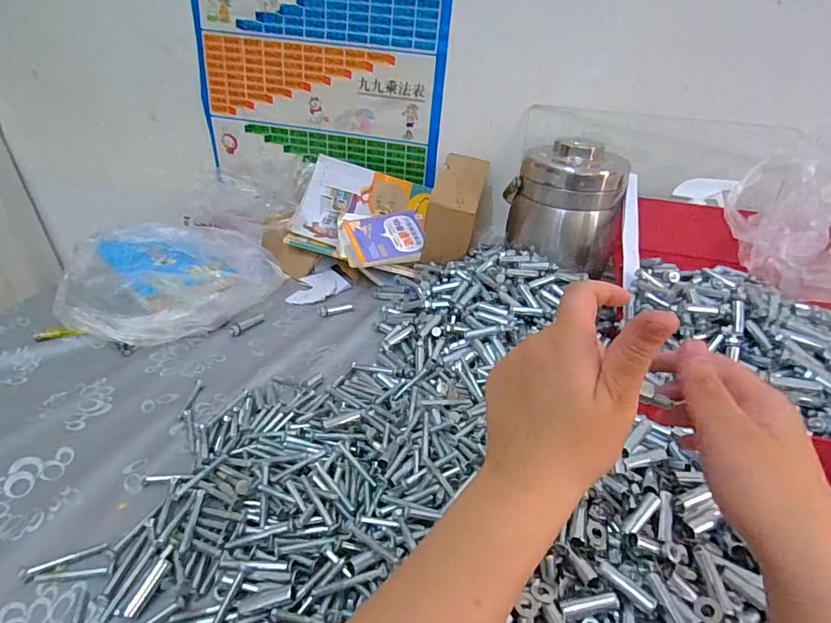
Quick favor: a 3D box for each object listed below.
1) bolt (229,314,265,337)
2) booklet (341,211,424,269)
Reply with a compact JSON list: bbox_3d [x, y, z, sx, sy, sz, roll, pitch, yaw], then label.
[{"bbox_3d":[-0.230,0.017,0.644,0.015,0.010,0.053,25,37,31],"label":"bolt"},{"bbox_3d":[-0.048,-0.118,0.754,0.131,0.015,0.094,-11,63,-21],"label":"booklet"}]

